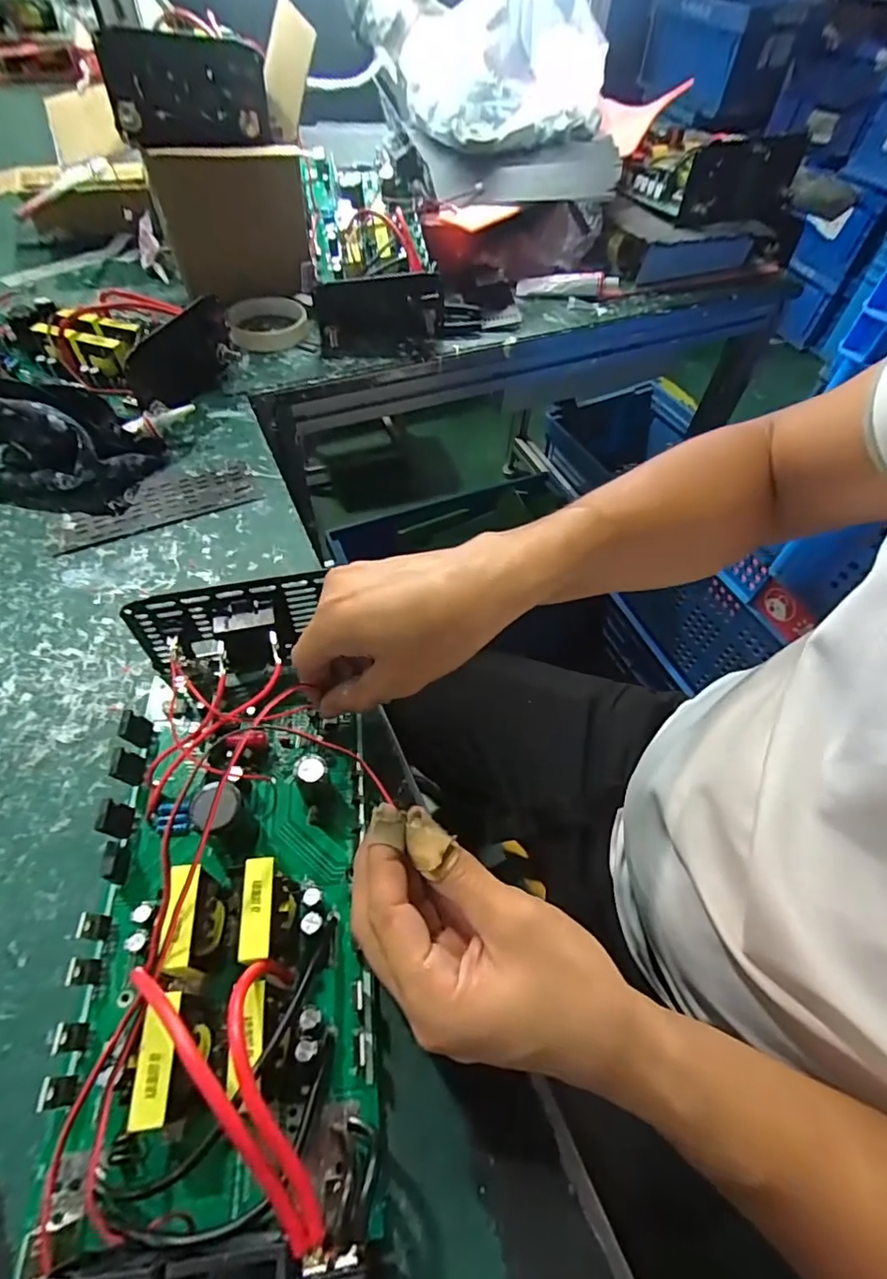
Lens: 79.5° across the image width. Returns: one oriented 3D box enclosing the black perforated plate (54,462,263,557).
[{"bbox_3d":[-0.228,-0.111,0.427,0.143,0.005,0.058,-23,60,-17],"label":"black perforated plate"}]

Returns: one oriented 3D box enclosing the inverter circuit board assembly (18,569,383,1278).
[{"bbox_3d":[-0.102,0.105,0.248,0.137,0.070,0.306,-8,54,-8],"label":"inverter circuit board assembly"}]

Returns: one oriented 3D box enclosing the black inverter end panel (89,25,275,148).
[{"bbox_3d":[-0.224,-0.483,0.469,0.130,0.070,0.027,-10,57,-10],"label":"black inverter end panel"}]

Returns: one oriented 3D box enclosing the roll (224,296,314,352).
[{"bbox_3d":[-0.188,-0.341,0.577,0.086,0.022,0.086,-9,57,-9],"label":"roll"}]

